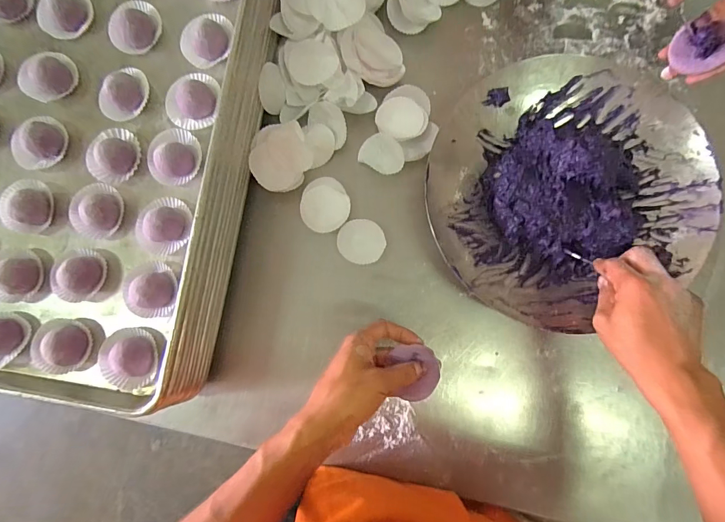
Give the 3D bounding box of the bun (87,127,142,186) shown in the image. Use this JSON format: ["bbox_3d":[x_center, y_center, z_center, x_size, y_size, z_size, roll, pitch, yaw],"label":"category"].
[{"bbox_3d":[-0.264,-0.113,0.419,0.051,0.027,0.059,26,86,5],"label":"bun"}]

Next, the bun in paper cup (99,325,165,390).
[{"bbox_3d":[-0.230,0.097,0.395,0.062,0.023,0.059,0,84,3],"label":"bun in paper cup"}]

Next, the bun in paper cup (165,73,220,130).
[{"bbox_3d":[-0.180,-0.171,0.418,0.059,0.024,0.052,-44,84,-2],"label":"bun in paper cup"}]

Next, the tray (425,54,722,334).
[{"bbox_3d":[0.224,-0.086,0.459,0.300,0.065,0.284,0,86,2],"label":"tray"}]

